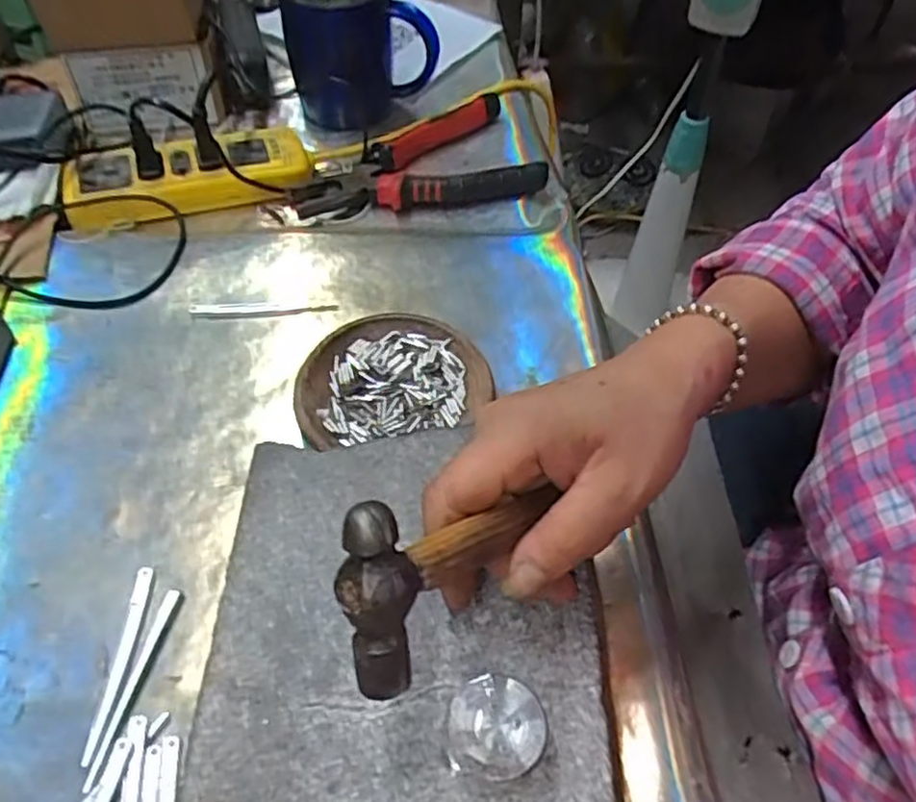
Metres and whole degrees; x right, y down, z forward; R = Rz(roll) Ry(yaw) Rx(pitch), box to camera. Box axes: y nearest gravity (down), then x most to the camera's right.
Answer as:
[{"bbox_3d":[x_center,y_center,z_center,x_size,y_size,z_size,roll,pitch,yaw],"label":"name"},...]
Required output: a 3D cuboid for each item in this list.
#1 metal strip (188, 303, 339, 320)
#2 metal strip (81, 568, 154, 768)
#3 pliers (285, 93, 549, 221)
[{"bbox_3d":[-0.128,-0.059,0.473,0.093,0.005,0.012,-1,60,-4],"label":"metal strip"},{"bbox_3d":[-0.155,0.118,0.331,0.009,0.004,0.087,2,52,-2],"label":"metal strip"},{"bbox_3d":[-0.034,-0.191,0.578,0.203,0.024,0.113,-21,56,-19],"label":"pliers"}]

